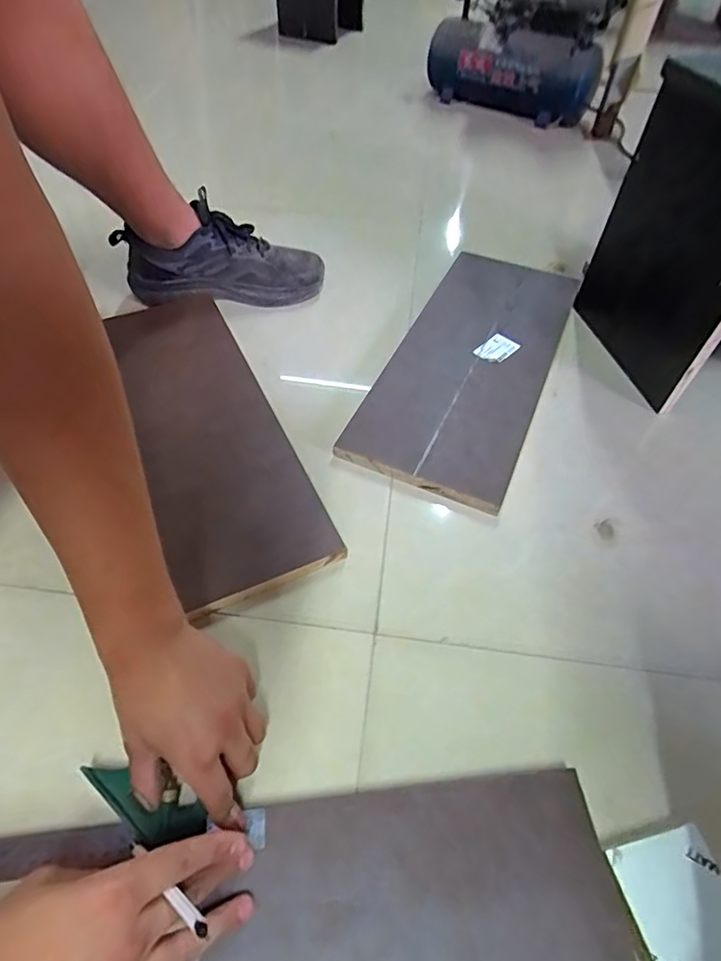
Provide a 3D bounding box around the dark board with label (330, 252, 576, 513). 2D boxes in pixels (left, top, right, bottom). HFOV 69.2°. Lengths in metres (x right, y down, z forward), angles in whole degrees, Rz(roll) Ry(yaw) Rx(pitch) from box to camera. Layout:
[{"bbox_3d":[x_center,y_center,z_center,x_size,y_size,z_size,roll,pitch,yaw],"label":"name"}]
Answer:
[{"bbox_3d":[0.158,-0.175,0.724,0.207,0.016,0.490,22,56,14],"label":"dark board with label"}]

